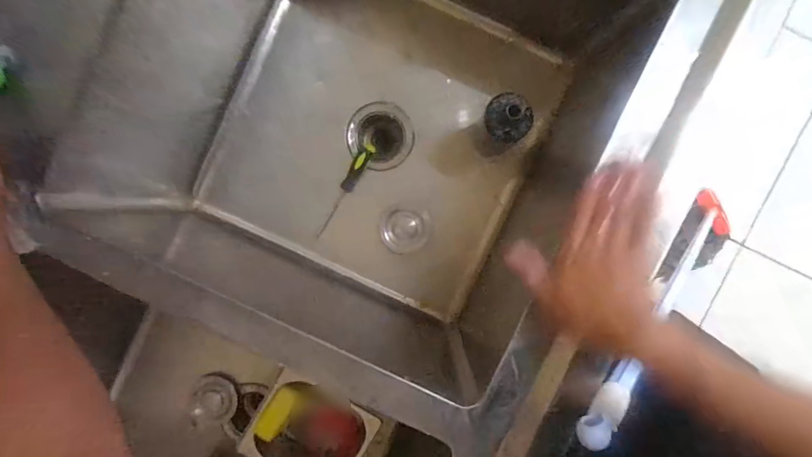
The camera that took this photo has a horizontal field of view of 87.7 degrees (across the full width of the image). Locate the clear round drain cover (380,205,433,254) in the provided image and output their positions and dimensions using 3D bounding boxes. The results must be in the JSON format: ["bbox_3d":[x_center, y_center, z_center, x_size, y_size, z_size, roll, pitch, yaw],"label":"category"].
[{"bbox_3d":[0.001,-0.001,0.721,0.084,0.014,0.080,0,93,1],"label":"clear round drain cover"}]

